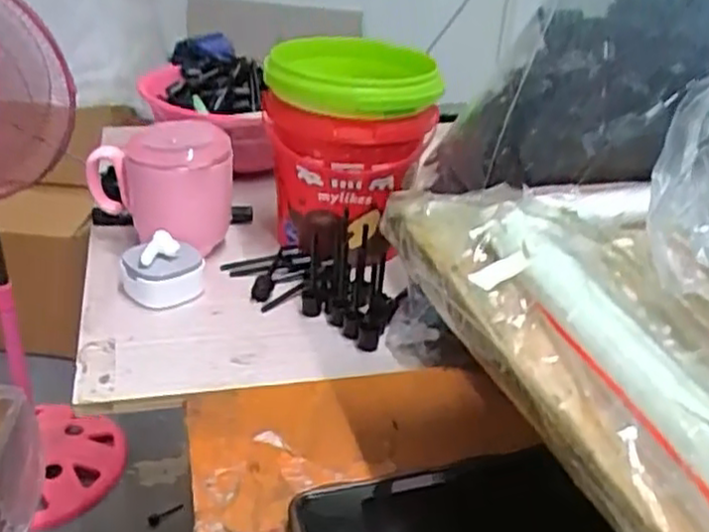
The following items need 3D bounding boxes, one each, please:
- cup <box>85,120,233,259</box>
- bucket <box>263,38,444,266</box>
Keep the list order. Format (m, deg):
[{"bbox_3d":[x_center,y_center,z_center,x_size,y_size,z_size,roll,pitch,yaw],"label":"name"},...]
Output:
[{"bbox_3d":[-0.150,-0.059,0.574,0.106,0.096,0.071,-7,31,-19],"label":"cup"},{"bbox_3d":[-0.011,-0.092,0.592,0.123,0.150,0.140,-15,34,-30],"label":"bucket"}]

